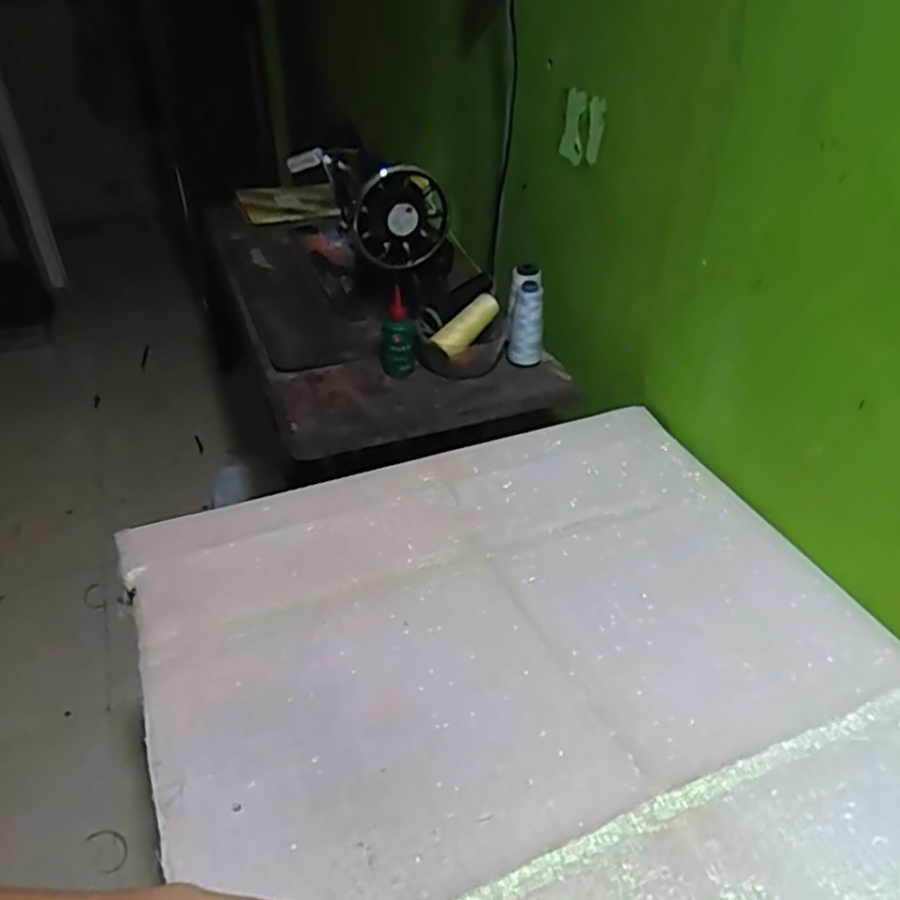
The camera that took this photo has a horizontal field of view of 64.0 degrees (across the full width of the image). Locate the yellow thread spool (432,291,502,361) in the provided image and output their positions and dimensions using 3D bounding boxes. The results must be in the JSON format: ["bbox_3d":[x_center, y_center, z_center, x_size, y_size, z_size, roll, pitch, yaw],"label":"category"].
[{"bbox_3d":[0.024,-0.166,0.962,0.105,0.034,0.034,-45,51,-14],"label":"yellow thread spool"}]

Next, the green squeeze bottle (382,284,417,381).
[{"bbox_3d":[-0.067,-0.148,0.947,0.046,0.112,0.026,-2,37,-2],"label":"green squeeze bottle"}]

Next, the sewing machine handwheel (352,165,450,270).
[{"bbox_3d":[-0.064,-0.309,0.974,0.127,0.128,0.031,-18,41,-23],"label":"sewing machine handwheel"}]

